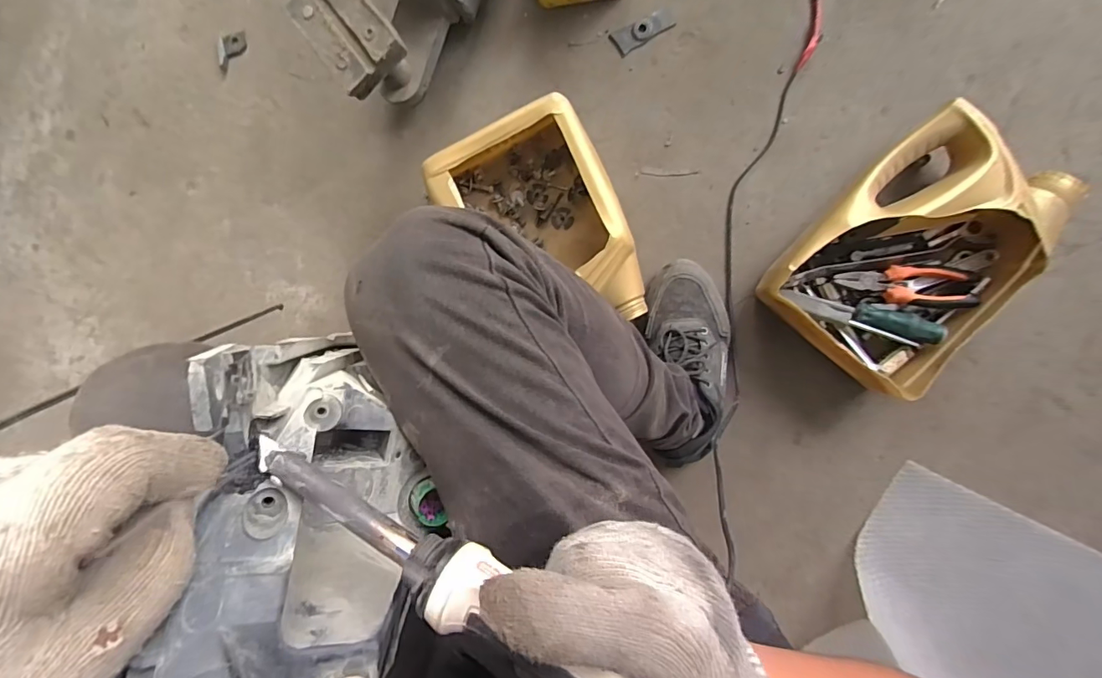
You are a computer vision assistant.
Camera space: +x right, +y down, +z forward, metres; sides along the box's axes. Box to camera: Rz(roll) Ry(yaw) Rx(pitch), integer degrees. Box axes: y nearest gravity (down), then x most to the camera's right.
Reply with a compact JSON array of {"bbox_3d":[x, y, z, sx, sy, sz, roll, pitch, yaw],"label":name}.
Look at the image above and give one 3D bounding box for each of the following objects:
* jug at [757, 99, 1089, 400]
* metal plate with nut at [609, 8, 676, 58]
[{"bbox_3d":[0.417,-0.097,0.550,0.215,0.086,0.285,40,101,3],"label":"jug"},{"bbox_3d":[0.120,-0.406,0.619,0.078,0.005,0.032,-27,92,11],"label":"metal plate with nut"}]

